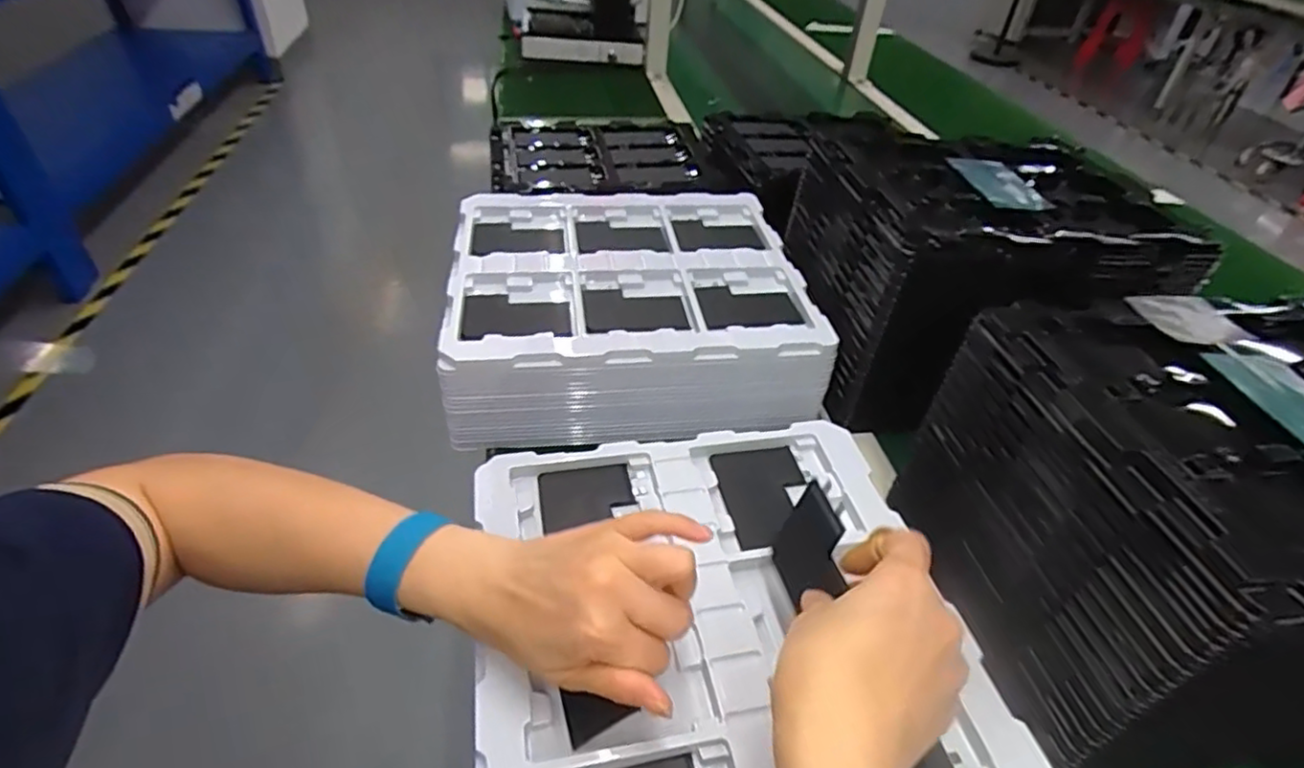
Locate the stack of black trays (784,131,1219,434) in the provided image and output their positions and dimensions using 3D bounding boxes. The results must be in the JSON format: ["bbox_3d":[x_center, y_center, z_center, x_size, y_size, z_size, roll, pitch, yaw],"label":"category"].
[{"bbox_3d":[0.278,-0.110,0.615,0.272,0.190,0.234,-4,42,-9],"label":"stack of black trays"}]

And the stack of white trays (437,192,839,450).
[{"bbox_3d":[-0.027,-0.081,0.637,0.317,0.083,0.286,-4,42,-9],"label":"stack of white trays"}]

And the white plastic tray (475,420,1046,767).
[{"bbox_3d":[0.042,0.150,0.372,0.273,0.019,0.314,-5,42,-11],"label":"white plastic tray"}]

